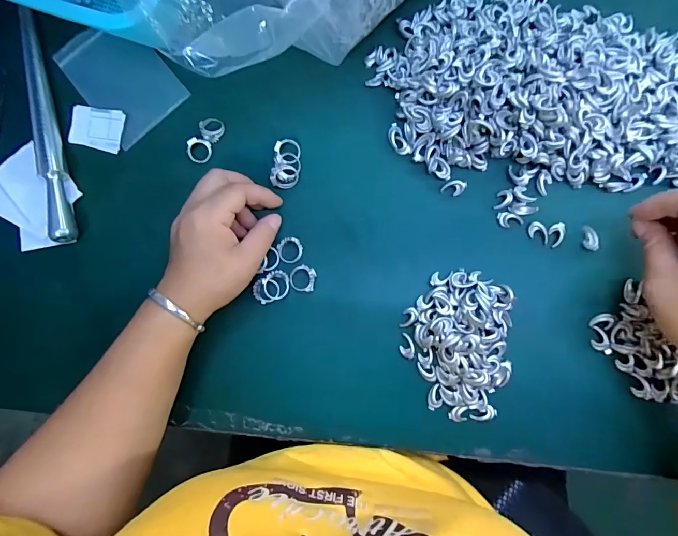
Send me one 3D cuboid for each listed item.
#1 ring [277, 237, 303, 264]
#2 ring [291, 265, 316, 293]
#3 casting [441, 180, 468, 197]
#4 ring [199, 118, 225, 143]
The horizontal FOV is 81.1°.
[{"bbox_3d":[-0.042,-0.015,0.338,0.021,0.008,0.022,0,86,7],"label":"ring"},{"bbox_3d":[-0.031,0.009,0.337,0.022,0.010,0.022,0,86,7],"label":"ring"},{"bbox_3d":[0.096,-0.067,0.331,0.018,0.004,0.013,19,89,8],"label":"casting"},{"bbox_3d":[-0.114,-0.125,0.356,0.020,0.009,0.021,0,86,7],"label":"ring"}]

